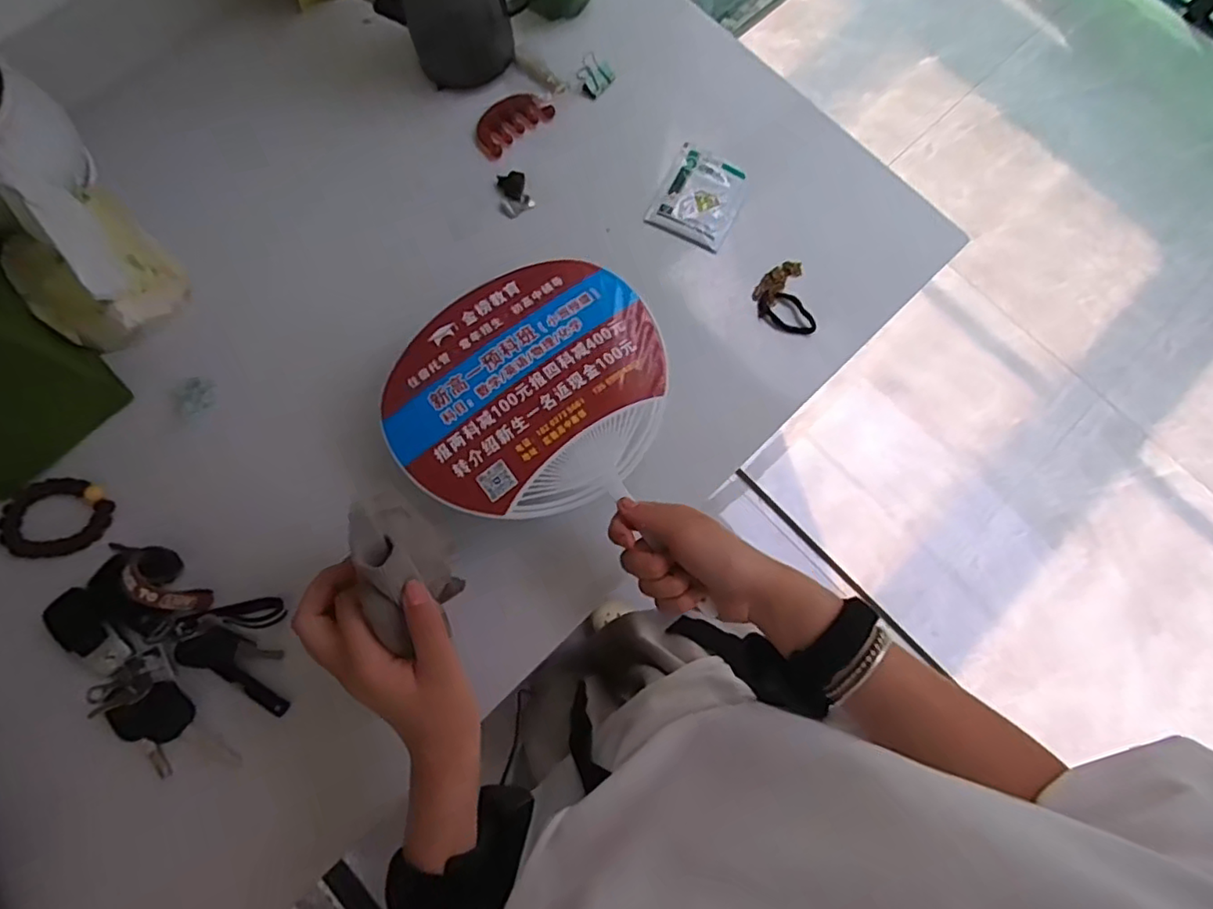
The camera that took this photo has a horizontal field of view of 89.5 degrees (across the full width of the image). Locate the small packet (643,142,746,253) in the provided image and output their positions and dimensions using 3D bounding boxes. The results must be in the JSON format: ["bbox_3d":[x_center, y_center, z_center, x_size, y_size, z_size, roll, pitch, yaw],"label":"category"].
[{"bbox_3d":[0.091,-0.249,0.590,0.075,0.007,0.100,25,77,4],"label":"small packet"}]

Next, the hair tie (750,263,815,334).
[{"bbox_3d":[0.164,-0.144,0.571,0.050,0.014,0.072,-8,77,-4],"label":"hair tie"}]

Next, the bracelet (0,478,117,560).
[{"bbox_3d":[-0.449,0.052,0.499,0.081,0.015,0.062,-16,77,-5],"label":"bracelet"}]

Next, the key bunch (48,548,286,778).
[{"bbox_3d":[-0.338,0.149,0.467,0.190,0.038,0.138,37,78,7],"label":"key bunch"}]

